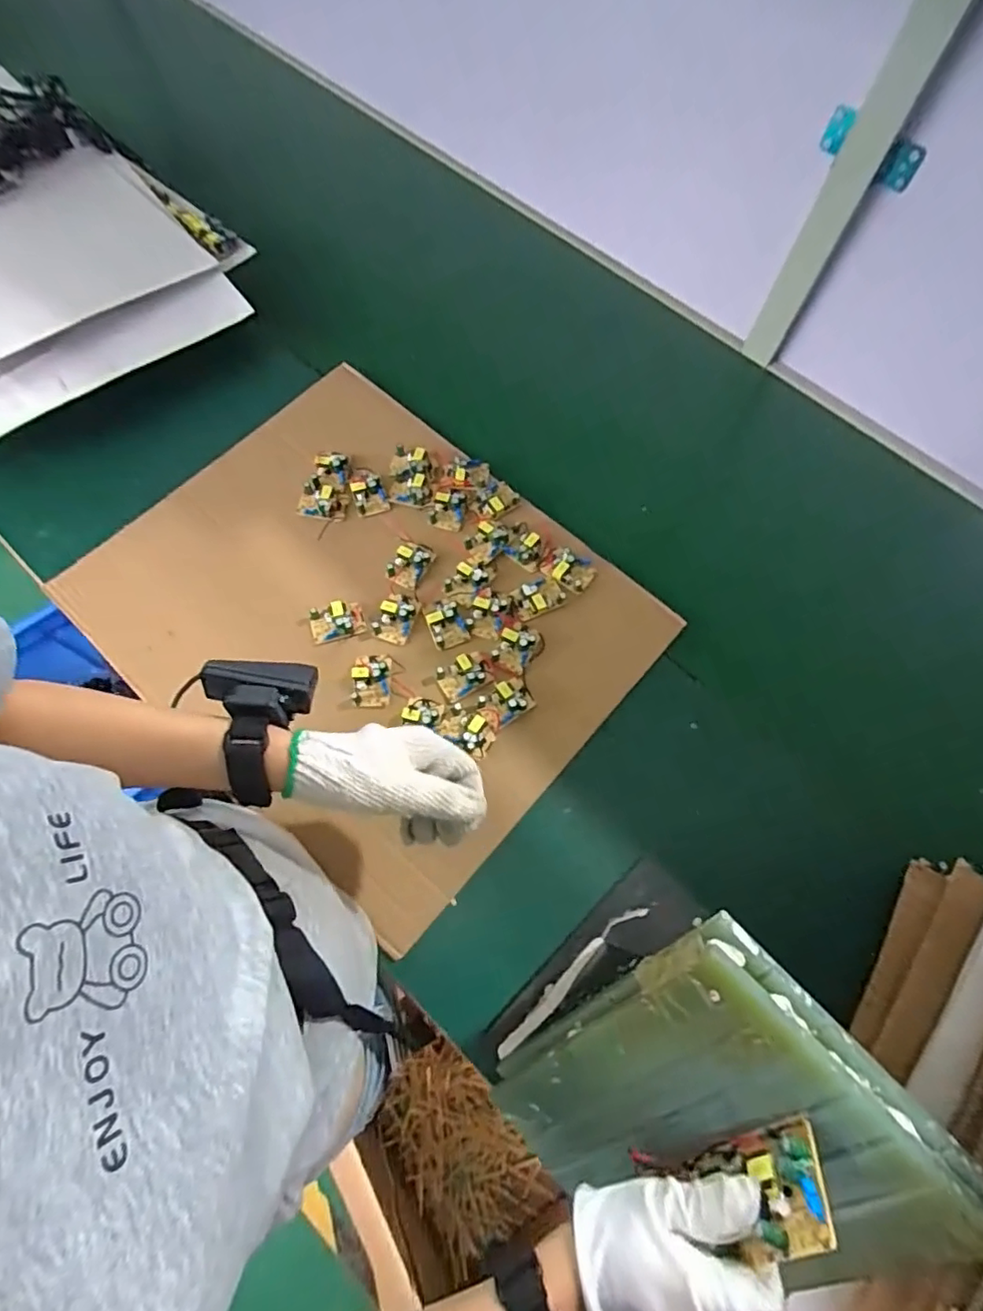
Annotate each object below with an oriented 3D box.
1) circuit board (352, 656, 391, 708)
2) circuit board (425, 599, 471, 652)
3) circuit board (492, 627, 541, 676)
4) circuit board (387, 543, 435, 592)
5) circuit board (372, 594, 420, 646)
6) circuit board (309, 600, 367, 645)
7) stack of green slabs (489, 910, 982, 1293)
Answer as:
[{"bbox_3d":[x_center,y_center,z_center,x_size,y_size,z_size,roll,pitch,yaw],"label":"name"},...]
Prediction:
[{"bbox_3d":[-0.115,0.023,0.573,0.036,0.014,0.051,2,69,-1],"label":"circuit board"},{"bbox_3d":[-0.045,-0.030,0.596,0.034,0.010,0.045,-22,71,-10],"label":"circuit board"},{"bbox_3d":[0.024,-0.007,0.591,0.035,0.015,0.048,26,70,8],"label":"circuit board"},{"bbox_3d":[-0.085,-0.094,0.618,0.034,0.011,0.048,30,71,9],"label":"circuit board"},{"bbox_3d":[-0.095,-0.038,0.600,0.036,0.011,0.052,20,69,6],"label":"circuit board"},{"bbox_3d":[-0.154,-0.034,0.595,0.051,0.012,0.037,-14,70,-7],"label":"circuit board"},{"bbox_3d":[0.126,0.294,0.369,0.187,0.250,0.025,43,33,12],"label":"stack of green slabs"}]

